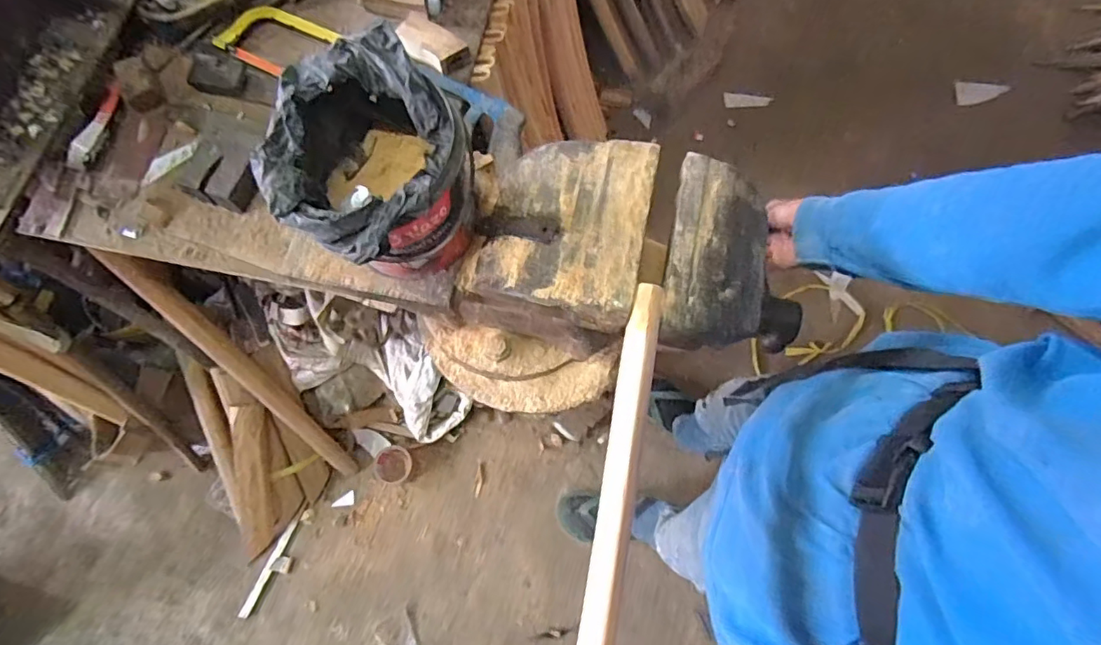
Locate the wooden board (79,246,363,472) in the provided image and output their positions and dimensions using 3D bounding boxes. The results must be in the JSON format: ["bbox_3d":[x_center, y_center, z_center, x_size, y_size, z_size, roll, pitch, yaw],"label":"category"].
[{"bbox_3d":[-0.547,0.107,1.011,0.047,0.674,0.039,-29,45,-6],"label":"wooden board"}]

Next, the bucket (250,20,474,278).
[{"bbox_3d":[-0.124,-0.102,0.409,0.125,0.132,0.131,1,73,-2],"label":"bucket"}]

